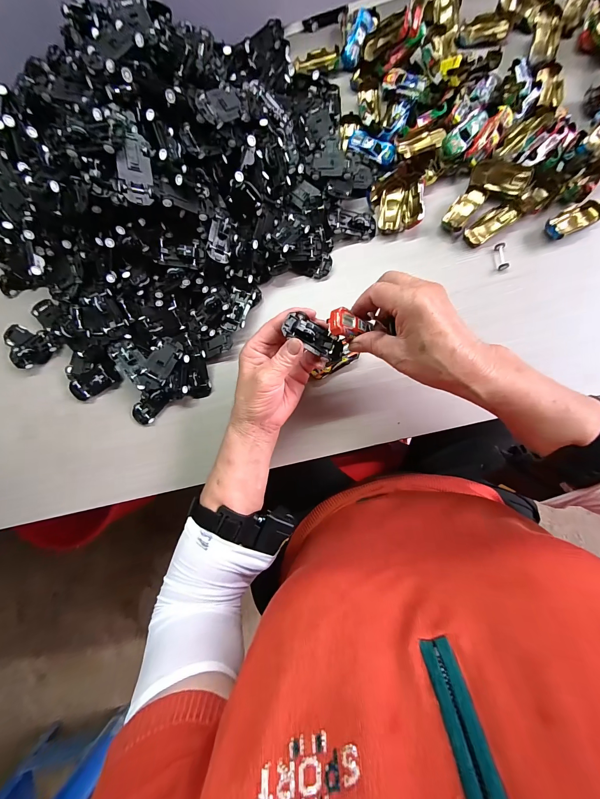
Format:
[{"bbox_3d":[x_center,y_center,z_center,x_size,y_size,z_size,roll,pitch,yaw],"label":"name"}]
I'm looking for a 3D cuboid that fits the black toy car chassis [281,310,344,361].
[{"bbox_3d":[0.015,-0.061,0.295,0.061,0.014,0.026,28,89,-16],"label":"black toy car chassis"}]

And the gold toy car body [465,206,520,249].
[{"bbox_3d":[0.229,-0.212,0.366,0.061,0.009,0.027,-35,81,2],"label":"gold toy car body"}]

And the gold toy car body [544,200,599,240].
[{"bbox_3d":[0.323,-0.214,0.356,0.063,0.012,0.031,-23,82,3],"label":"gold toy car body"}]

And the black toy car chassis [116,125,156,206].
[{"bbox_3d":[-0.163,-0.229,0.299,0.030,0.012,0.068,-1,93,-34],"label":"black toy car chassis"}]

